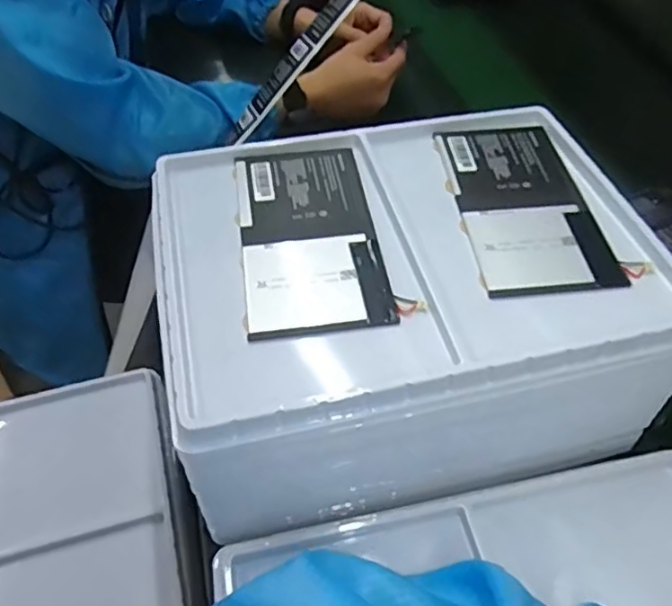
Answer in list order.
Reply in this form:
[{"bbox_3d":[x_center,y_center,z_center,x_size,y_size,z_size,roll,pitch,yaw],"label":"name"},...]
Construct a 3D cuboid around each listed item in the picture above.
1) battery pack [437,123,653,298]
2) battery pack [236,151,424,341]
[{"bbox_3d":[0.136,-0.073,0.443,0.100,0.006,0.172,-4,49,-5],"label":"battery pack"},{"bbox_3d":[-0.016,-0.049,0.421,0.099,0.009,0.167,-6,49,-7],"label":"battery pack"}]

